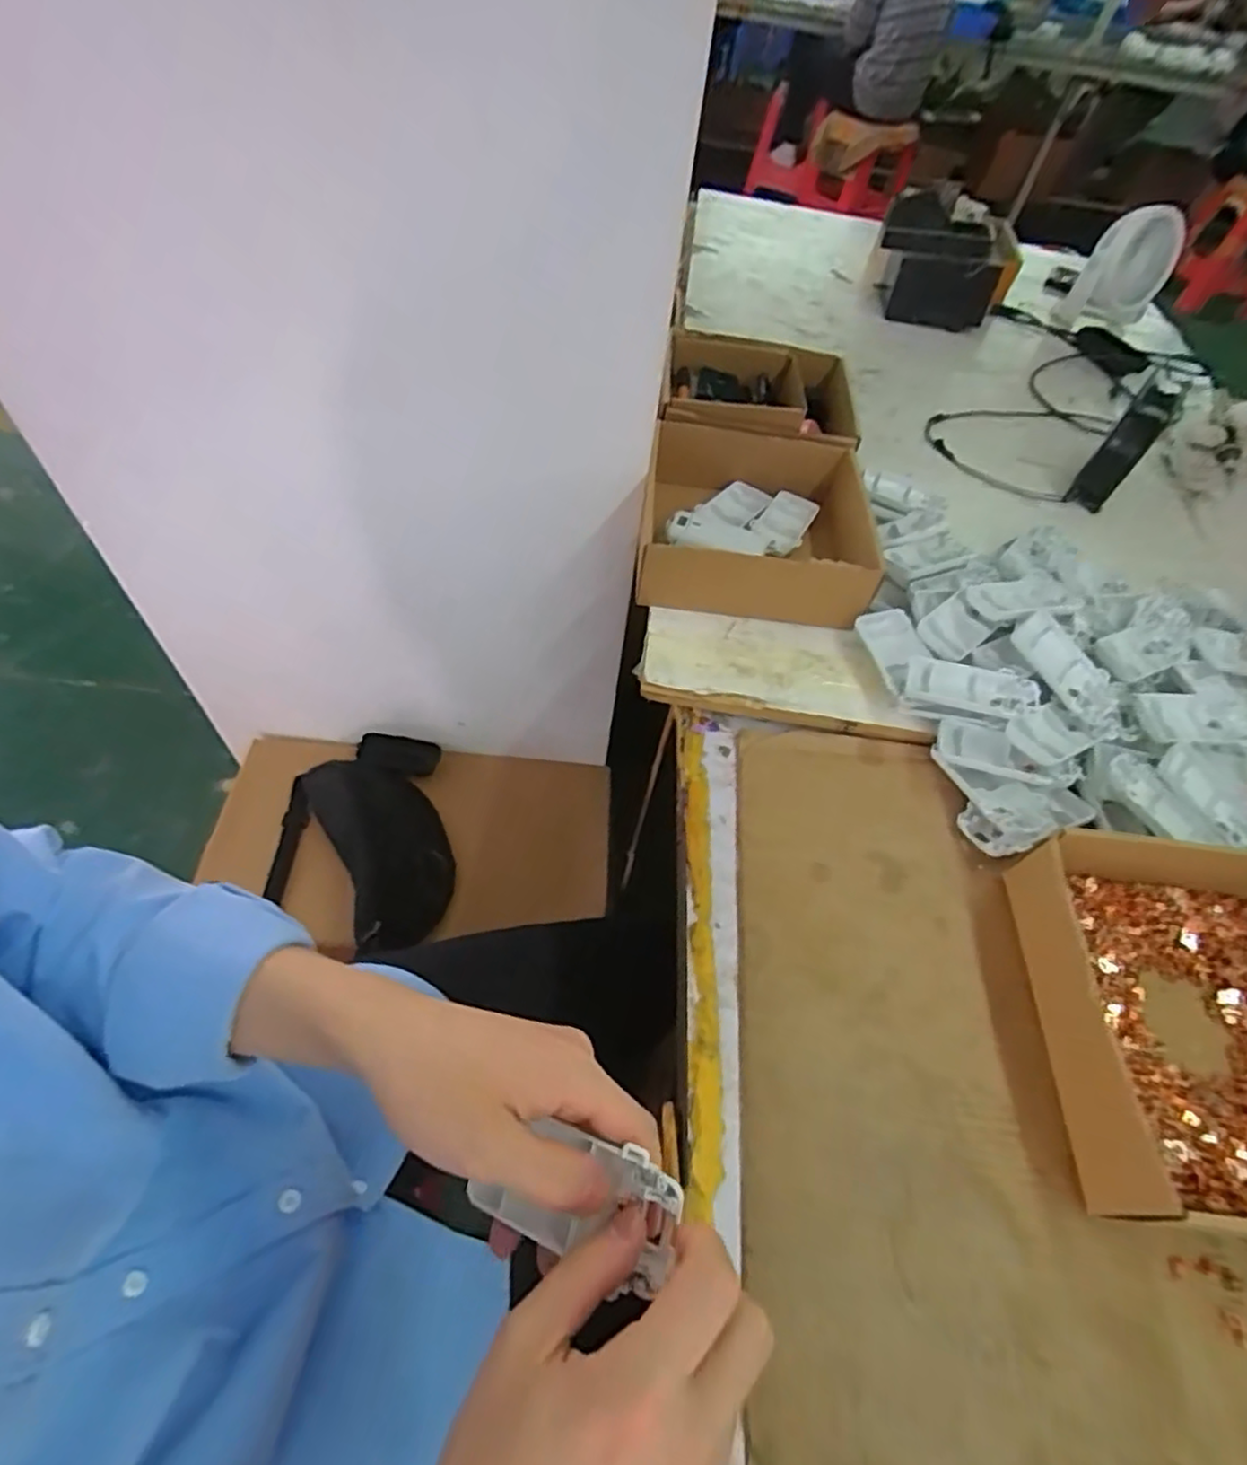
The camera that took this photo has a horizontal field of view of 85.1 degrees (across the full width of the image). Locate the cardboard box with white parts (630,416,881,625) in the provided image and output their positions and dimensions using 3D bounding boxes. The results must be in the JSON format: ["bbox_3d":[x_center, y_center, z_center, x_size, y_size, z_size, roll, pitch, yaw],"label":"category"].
[{"bbox_3d":[0.123,-0.196,0.645,0.194,0.072,0.198,7,54,-1],"label":"cardboard box with white parts"}]

